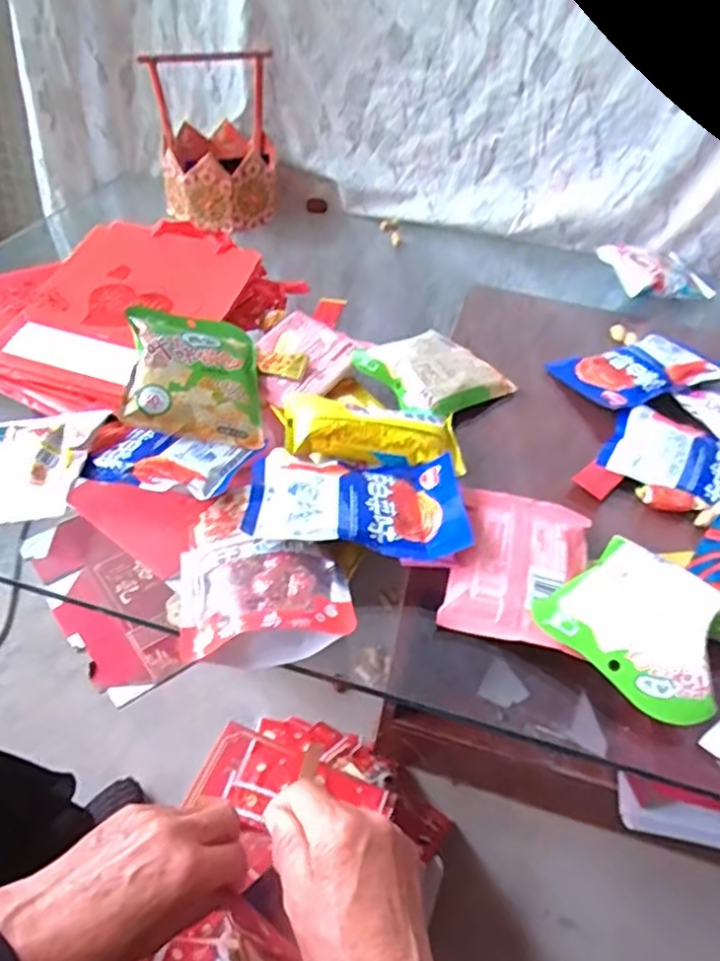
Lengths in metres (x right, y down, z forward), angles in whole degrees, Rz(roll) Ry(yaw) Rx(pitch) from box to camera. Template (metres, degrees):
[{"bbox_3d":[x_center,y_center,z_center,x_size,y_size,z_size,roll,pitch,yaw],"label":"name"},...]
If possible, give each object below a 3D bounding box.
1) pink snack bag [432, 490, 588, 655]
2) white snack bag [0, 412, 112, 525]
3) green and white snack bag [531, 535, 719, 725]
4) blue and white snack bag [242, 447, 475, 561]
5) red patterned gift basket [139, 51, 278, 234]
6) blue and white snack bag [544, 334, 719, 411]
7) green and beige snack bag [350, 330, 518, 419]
[{"bbox_3d":[0.126,0.063,0.496,0.100,0.020,0.142,14,45,9],"label":"pink snack bag"},{"bbox_3d":[-0.291,-0.014,0.535,0.119,0.017,0.127,-4,49,6],"label":"white snack bag"},{"bbox_3d":[0.206,0.093,0.440,0.116,0.046,0.116,-31,54,-31],"label":"green and white snack bag"},{"bbox_3d":[-0.003,0.010,0.510,0.168,0.021,0.115,3,44,-2],"label":"blue and white snack bag"},{"bbox_3d":[-0.206,-0.510,0.932,0.155,0.202,0.199,2,44,-3],"label":"red patterned gift basket"},{"bbox_3d":[0.310,-0.122,0.702,0.165,0.033,0.107,-12,47,-17],"label":"blue and white snack bag"},{"bbox_3d":[0.083,-0.117,0.665,0.140,0.037,0.119,-27,52,-28],"label":"green and beige snack bag"}]

